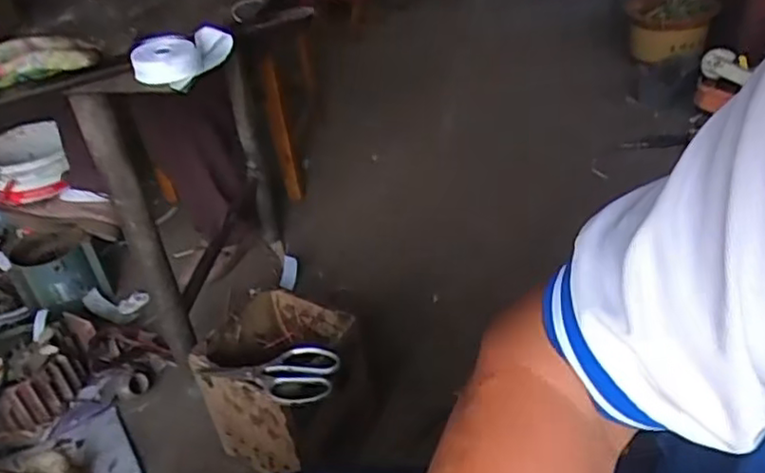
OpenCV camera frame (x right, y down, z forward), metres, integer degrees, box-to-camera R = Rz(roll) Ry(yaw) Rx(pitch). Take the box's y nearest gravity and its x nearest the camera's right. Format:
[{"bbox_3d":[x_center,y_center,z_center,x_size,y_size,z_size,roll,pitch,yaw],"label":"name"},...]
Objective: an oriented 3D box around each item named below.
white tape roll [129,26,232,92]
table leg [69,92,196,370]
[{"bbox_3d":[-0.243,-0.222,0.793,0.082,0.039,0.112,5,38,16],"label":"white tape roll"},{"bbox_3d":[-0.362,0.006,0.985,0.054,0.471,0.055,-23,39,-20],"label":"table leg"}]

